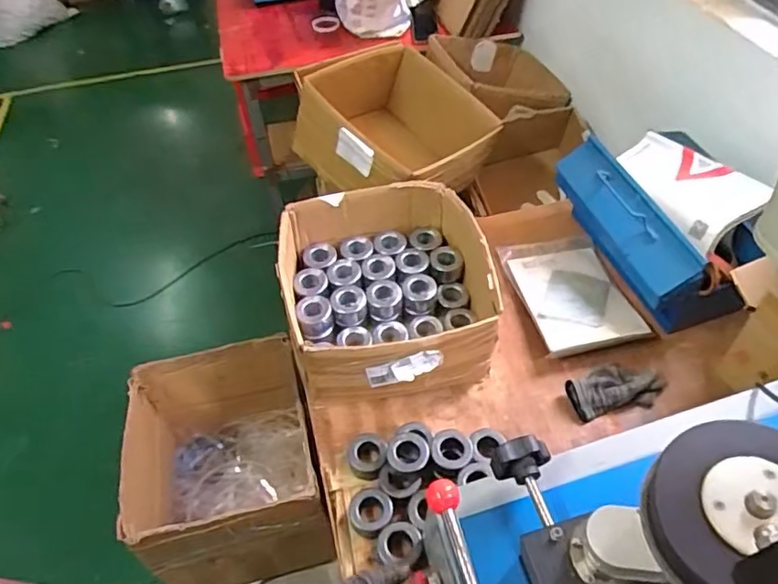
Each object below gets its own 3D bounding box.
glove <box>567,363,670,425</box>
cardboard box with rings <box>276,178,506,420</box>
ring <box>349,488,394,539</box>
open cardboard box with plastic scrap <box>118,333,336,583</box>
[{"bbox_3d":[0.372,0.157,0.944,0.155,0.035,0.083,-10,50,-6],"label":"glove"},{"bbox_3d":[-0.005,0.008,0.999,0.340,0.182,0.355,-10,50,-6],"label":"cardboard box with rings"},{"bbox_3d":[-0.025,0.321,0.832,0.061,0.038,0.061,-2,49,2],"label":"ring"},{"bbox_3d":[-0.280,0.303,1.030,0.300,0.257,0.313,-11,50,-7],"label":"open cardboard box with plastic scrap"}]

